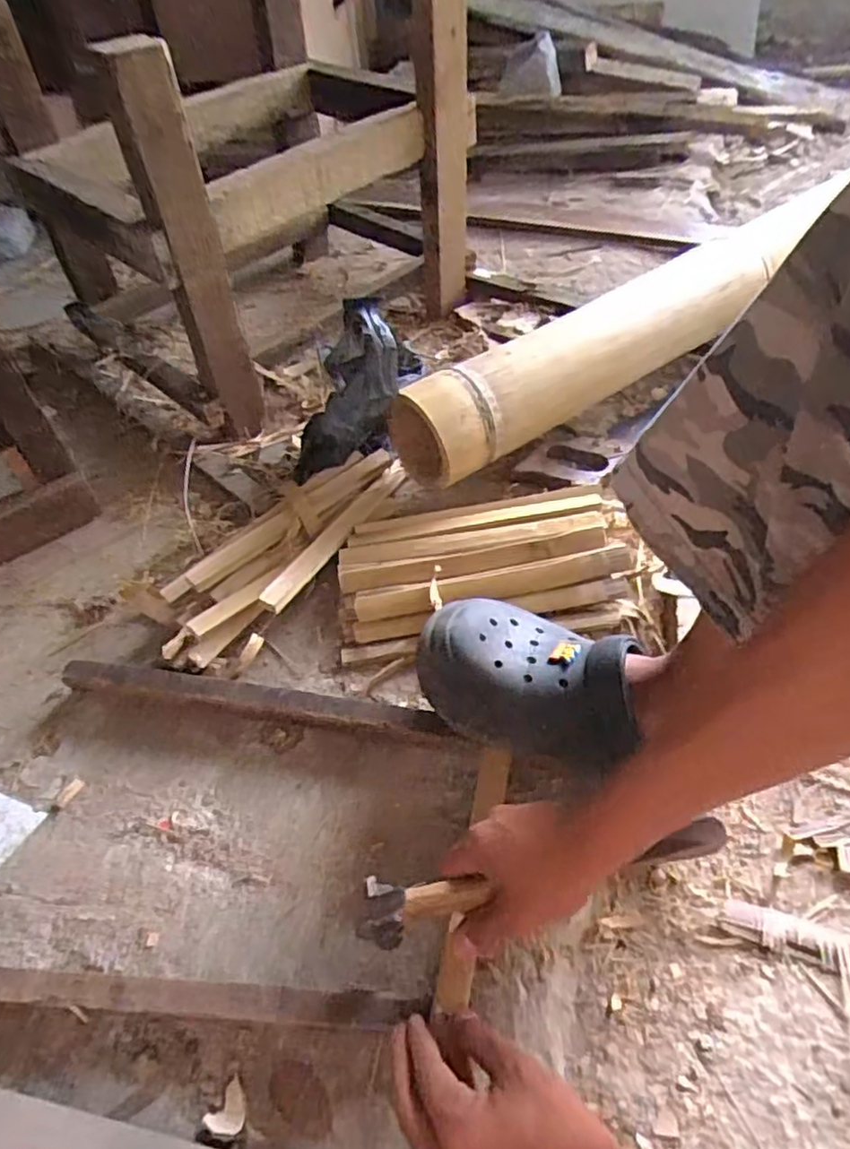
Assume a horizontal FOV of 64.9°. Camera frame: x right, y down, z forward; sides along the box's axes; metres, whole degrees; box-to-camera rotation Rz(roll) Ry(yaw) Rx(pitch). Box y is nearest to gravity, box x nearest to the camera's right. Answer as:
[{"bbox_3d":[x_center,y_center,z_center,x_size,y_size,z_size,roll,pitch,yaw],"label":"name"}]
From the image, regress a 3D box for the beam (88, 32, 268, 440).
[{"bbox_3d":[-0.242,-0.320,0.724,0.066,0.417,0.056,-15,51,-7],"label":"beam"}]

